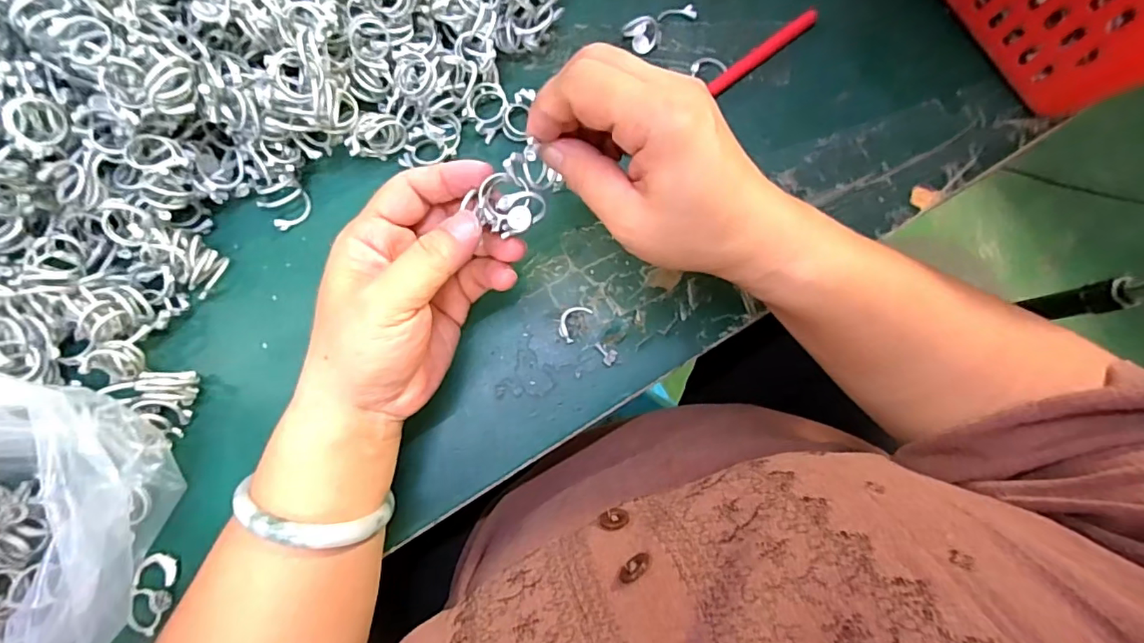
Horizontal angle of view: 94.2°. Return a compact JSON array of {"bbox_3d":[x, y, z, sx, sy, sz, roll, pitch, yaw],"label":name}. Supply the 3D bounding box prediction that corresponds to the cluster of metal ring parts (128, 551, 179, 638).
[{"bbox_3d":[-0.217,0.141,0.274,0.018,0.008,0.038,7,80,-1],"label":"cluster of metal ring parts"}]

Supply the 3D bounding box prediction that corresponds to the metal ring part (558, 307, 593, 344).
[{"bbox_3d":[0.000,0.000,0.304,0.013,0.005,0.023,32,81,3],"label":"metal ring part"}]

